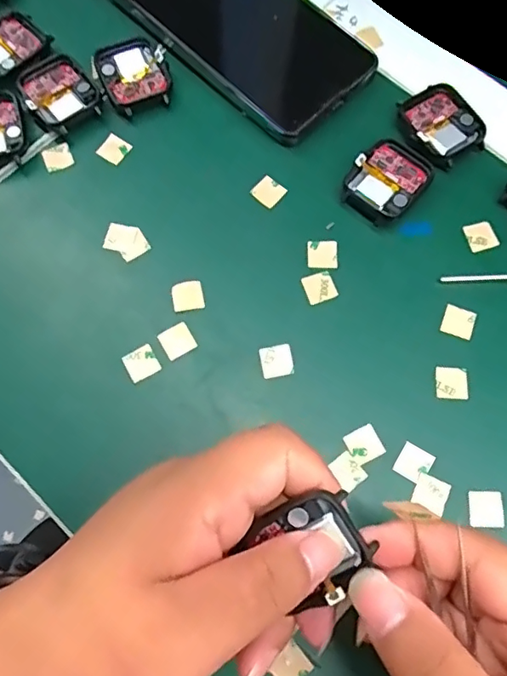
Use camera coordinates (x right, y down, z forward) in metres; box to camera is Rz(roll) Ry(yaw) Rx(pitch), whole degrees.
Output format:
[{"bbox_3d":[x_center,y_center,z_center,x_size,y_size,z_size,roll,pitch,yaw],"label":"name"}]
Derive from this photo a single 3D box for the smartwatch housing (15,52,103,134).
[{"bbox_3d":[-0.110,-0.138,0.307,0.039,0.008,0.046,-39,77,-10],"label":"smartwatch housing"}]

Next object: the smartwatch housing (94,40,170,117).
[{"bbox_3d":[-0.068,-0.150,0.312,0.036,0.010,0.039,-24,75,-6],"label":"smartwatch housing"}]

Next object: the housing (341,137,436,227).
[{"bbox_3d":[0.072,-0.085,0.294,0.037,0.008,0.045,40,78,11],"label":"housing"}]

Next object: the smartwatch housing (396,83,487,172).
[{"bbox_3d":[0.104,-0.118,0.303,0.041,0.006,0.045,-33,76,-8],"label":"smartwatch housing"}]

